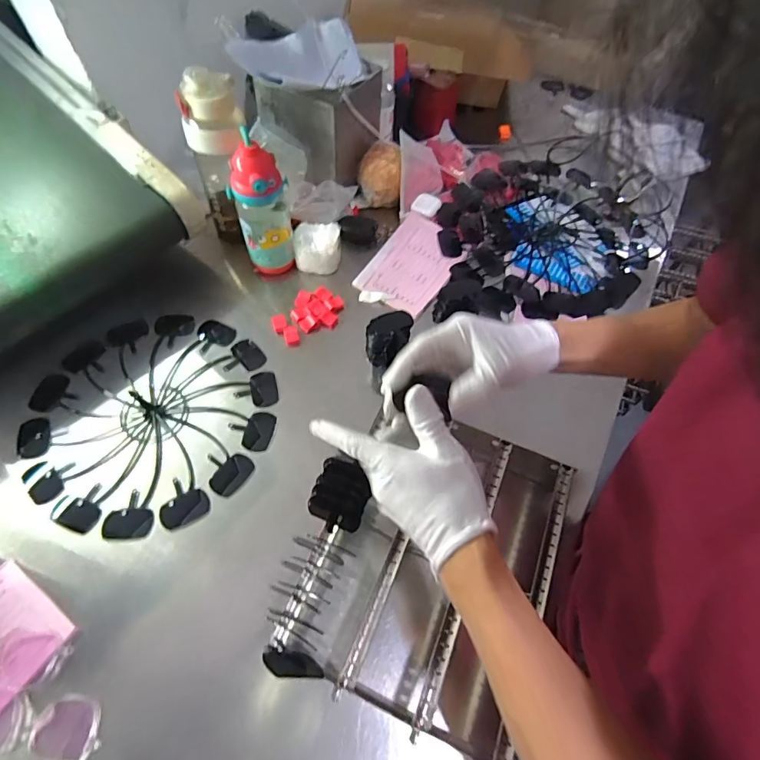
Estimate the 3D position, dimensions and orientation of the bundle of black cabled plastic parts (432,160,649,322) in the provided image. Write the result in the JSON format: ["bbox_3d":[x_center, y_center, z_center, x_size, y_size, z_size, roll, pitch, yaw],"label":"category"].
[{"bbox_3d":[0.288,-0.273,0.818,0.453,0.047,0.394,-5,60,-7],"label":"bundle of black cabled plastic parts"}]

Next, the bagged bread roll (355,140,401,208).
[{"bbox_3d":[-0.001,-0.365,0.829,0.074,0.095,0.081,2,59,-3],"label":"bagged bread roll"}]

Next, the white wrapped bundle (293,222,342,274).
[{"bbox_3d":[-0.106,-0.222,0.774,0.078,0.060,0.074,2,59,-3],"label":"white wrapped bundle"}]

